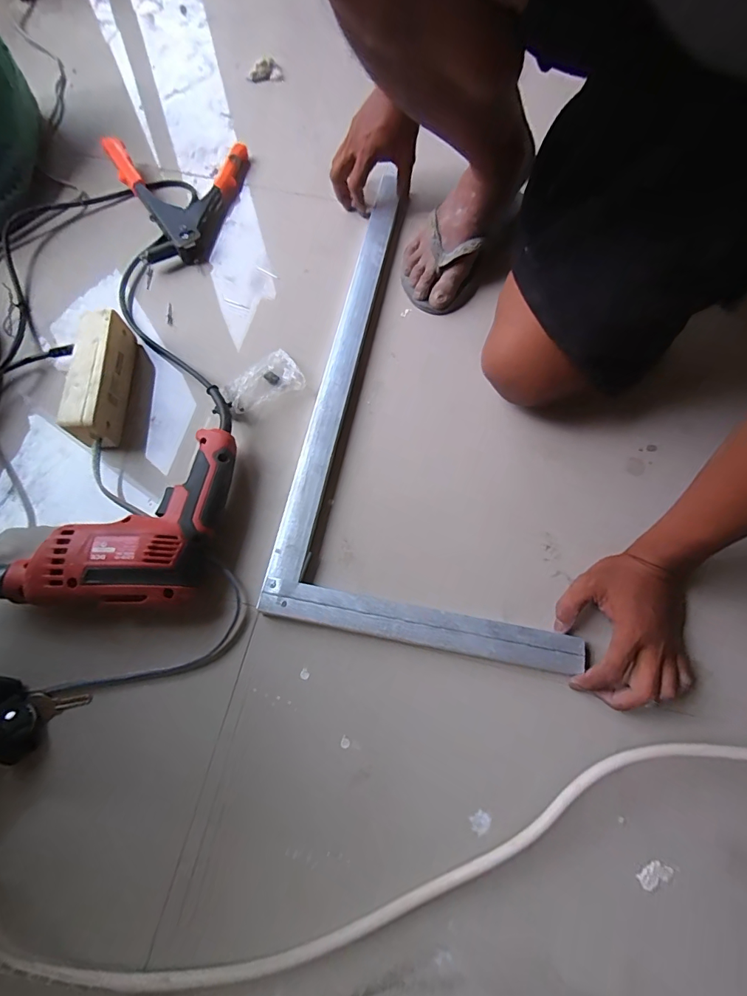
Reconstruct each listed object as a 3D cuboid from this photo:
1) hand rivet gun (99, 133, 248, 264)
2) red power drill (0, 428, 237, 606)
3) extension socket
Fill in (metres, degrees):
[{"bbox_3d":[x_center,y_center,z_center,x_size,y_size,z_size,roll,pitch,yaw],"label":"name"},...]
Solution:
[{"bbox_3d":[-0.282,-0.443,0.631,0.198,0.035,0.232,-10,70,-6],"label":"hand rivet gun"},{"bbox_3d":[-0.269,0.014,0.440,0.230,0.064,0.195,3,69,-1],"label":"red power drill"},{"bbox_3d":[-0.316,-0.137,0.498,0.038,0.060,0.155,-2,70,-3],"label":"extension socket"}]

